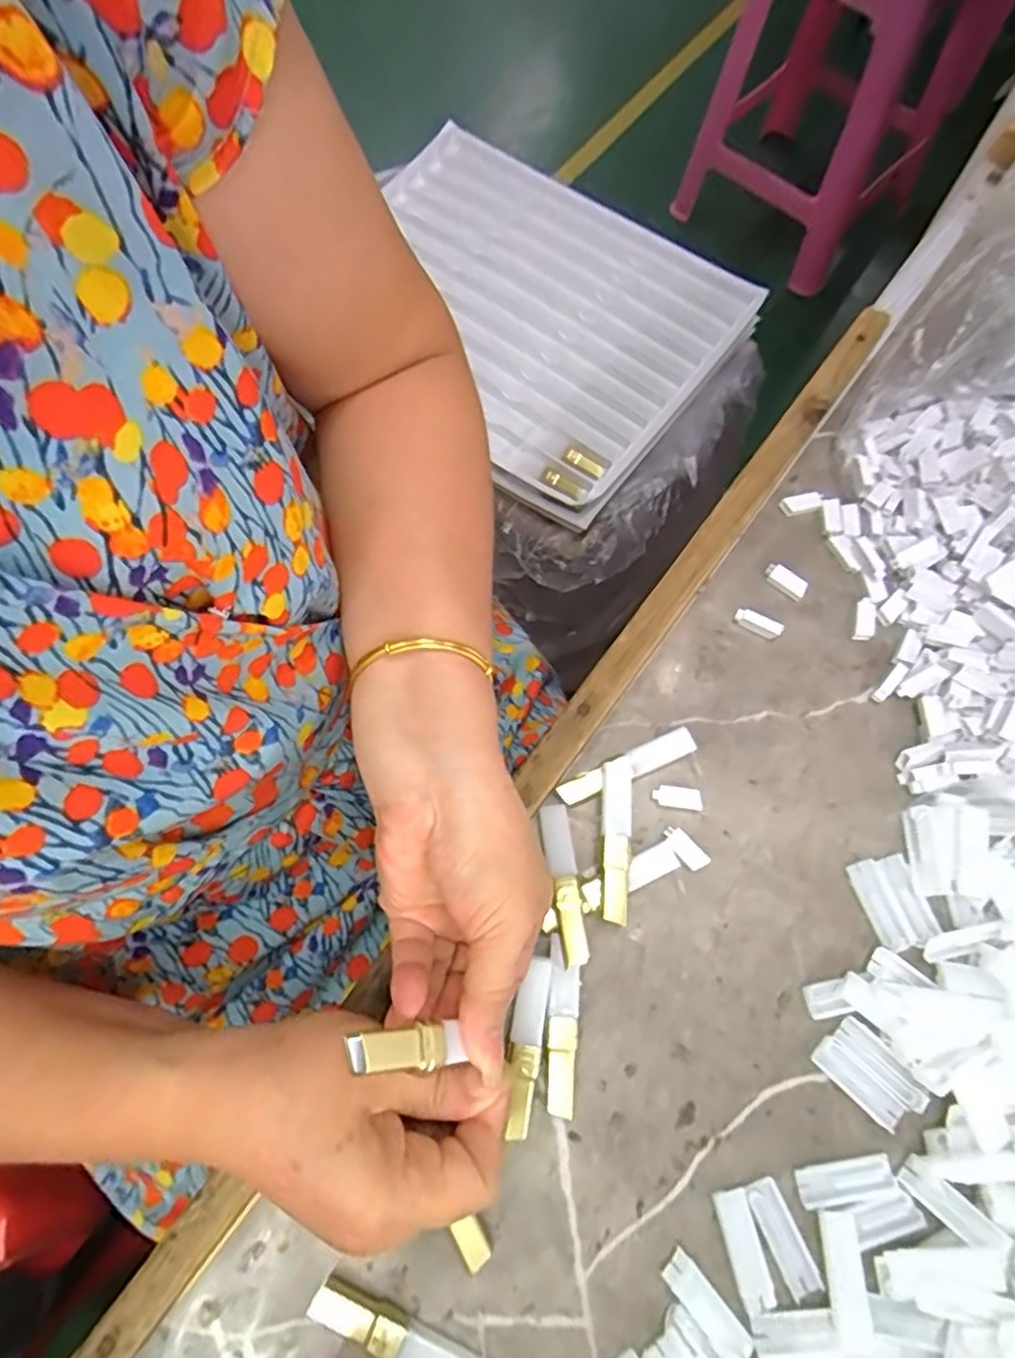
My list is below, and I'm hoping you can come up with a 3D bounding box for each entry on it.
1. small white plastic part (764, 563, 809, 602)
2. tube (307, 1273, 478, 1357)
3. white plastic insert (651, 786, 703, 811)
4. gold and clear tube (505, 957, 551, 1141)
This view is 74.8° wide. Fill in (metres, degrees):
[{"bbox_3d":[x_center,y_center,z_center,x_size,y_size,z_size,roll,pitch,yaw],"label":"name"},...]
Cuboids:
[{"bbox_3d":[0.161,-0.056,0.384,0.025,0.007,0.013,39,76,14],"label":"small white plastic part"},{"bbox_3d":[-0.044,0.268,0.269,0.074,0.011,0.015,21,72,9],"label":"tube"},{"bbox_3d":[0.088,0.061,0.342,0.025,0.006,0.010,7,71,4],"label":"white plastic insert"},{"bbox_3d":[0.008,0.166,0.302,0.015,0.016,0.072,6,71,4],"label":"gold and clear tube"}]

